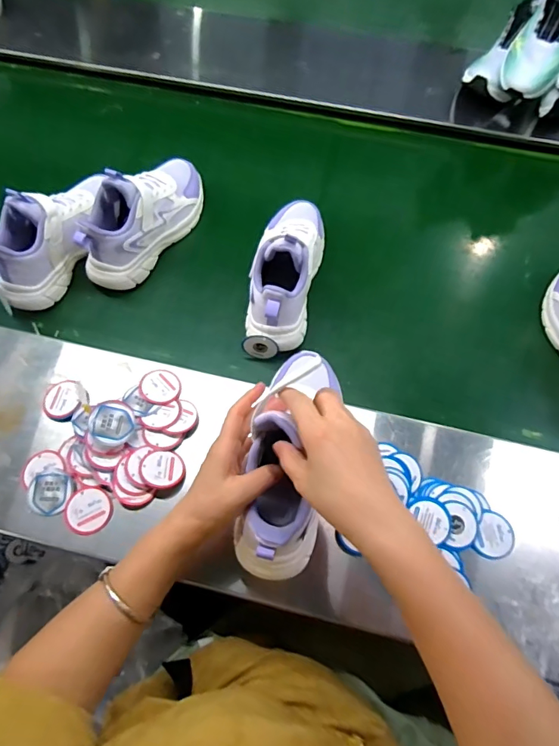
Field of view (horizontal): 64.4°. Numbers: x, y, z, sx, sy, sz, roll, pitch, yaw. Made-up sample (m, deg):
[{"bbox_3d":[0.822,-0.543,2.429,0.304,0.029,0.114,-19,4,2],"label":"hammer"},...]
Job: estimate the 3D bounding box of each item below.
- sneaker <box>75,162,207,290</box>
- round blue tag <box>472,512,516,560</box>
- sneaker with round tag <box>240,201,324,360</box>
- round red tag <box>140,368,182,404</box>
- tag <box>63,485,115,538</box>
[{"bbox_3d":[-0.196,-0.238,0.648,0.081,0.120,0.240,31,68,11],"label":"sneaker"},{"bbox_3d":[0.236,0.179,0.487,0.043,0.008,0.050,22,67,8],"label":"round blue tag"},{"bbox_3d":[0.014,-0.148,0.607,0.087,0.121,0.230,11,66,3],"label":"sneaker with round tag"},{"bbox_3d":[-0.149,0.016,0.554,0.051,0.008,0.045,26,67,9],"label":"round red tag"},{"bbox_3d":[-0.211,0.152,0.490,0.051,0.005,0.049,1,66,-2],"label":"tag"}]

